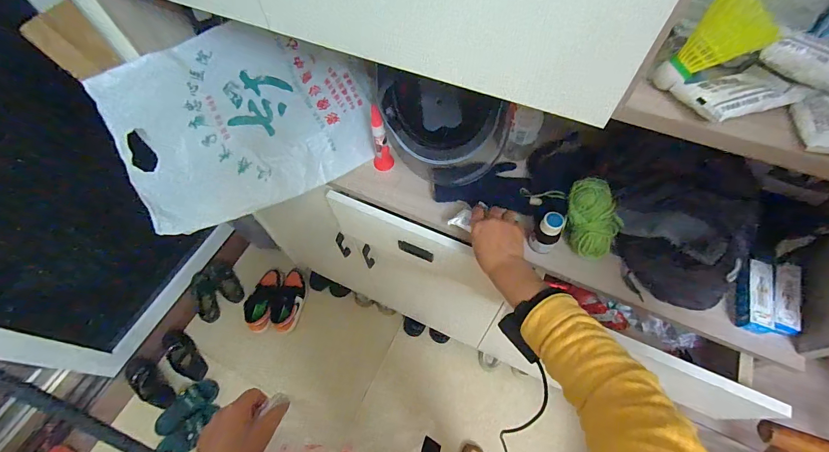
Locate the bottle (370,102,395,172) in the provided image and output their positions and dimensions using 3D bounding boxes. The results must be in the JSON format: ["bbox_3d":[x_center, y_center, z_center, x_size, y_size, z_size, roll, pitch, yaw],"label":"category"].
[{"bbox_3d":[-0.063,-0.158,0.673,0.038,0.121,0.046,-11,61,-4],"label":"bottle"}]

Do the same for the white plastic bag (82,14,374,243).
[{"bbox_3d":[-0.292,-0.199,0.651,0.438,0.058,0.326,-26,88,-11],"label":"white plastic bag"}]

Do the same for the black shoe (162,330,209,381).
[{"bbox_3d":[-0.946,0.518,1.479,0.271,0.069,0.117,27,65,30],"label":"black shoe"}]

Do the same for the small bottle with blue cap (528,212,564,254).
[{"bbox_3d":[0.216,0.015,0.591,0.040,0.083,0.036,35,68,19],"label":"small bottle with blue cap"}]

